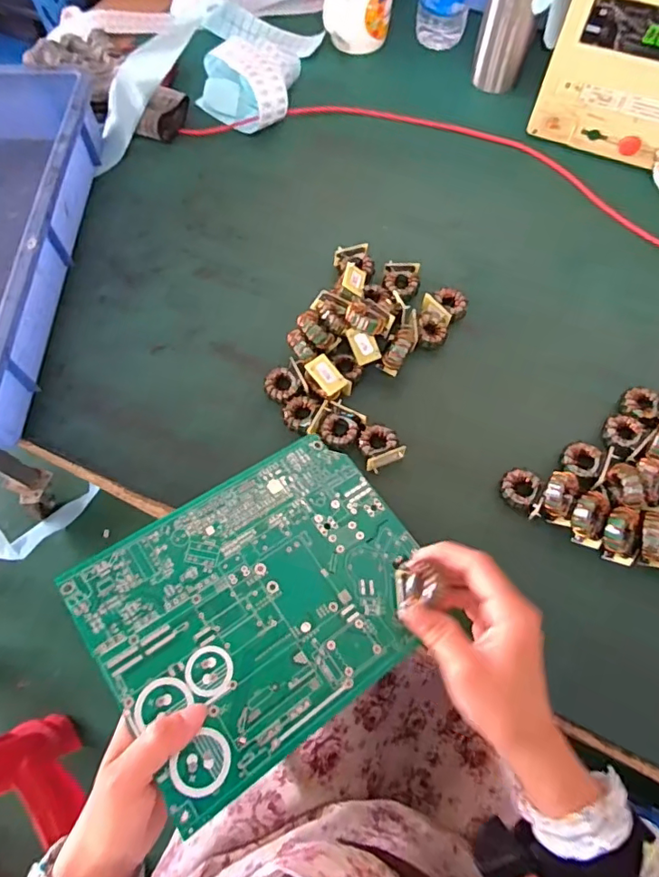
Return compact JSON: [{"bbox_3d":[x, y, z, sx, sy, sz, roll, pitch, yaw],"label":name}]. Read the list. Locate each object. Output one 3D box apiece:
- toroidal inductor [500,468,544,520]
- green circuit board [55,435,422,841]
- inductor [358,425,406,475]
[{"bbox_3d":[0.161,0.045,0.442,0.030,0.021,0.040,7,67,4],"label":"toroidal inductor"},{"bbox_3d":[-0.044,0.108,0.365,0.219,0.004,0.174,-30,70,-23],"label":"green circuit board"},{"bbox_3d":[0.044,0.009,0.464,0.034,0.023,0.037,-24,69,-9],"label":"inductor"}]

